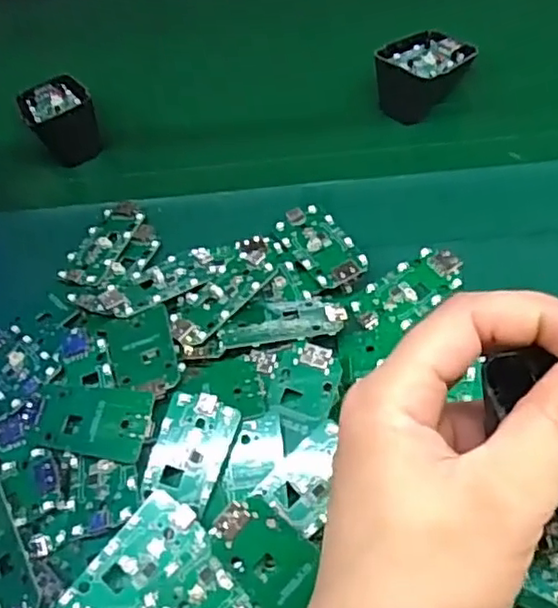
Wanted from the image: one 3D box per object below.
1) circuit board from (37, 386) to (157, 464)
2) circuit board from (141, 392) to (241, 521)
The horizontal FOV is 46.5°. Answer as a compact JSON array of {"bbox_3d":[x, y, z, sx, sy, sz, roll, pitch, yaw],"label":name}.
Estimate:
[{"bbox_3d":[-0.082,0.053,0.293,0.054,0.004,0.032,2,67,17],"label":"circuit board"},{"bbox_3d":[-0.038,0.063,0.280,0.031,0.005,0.047,16,70,11],"label":"circuit board"}]

